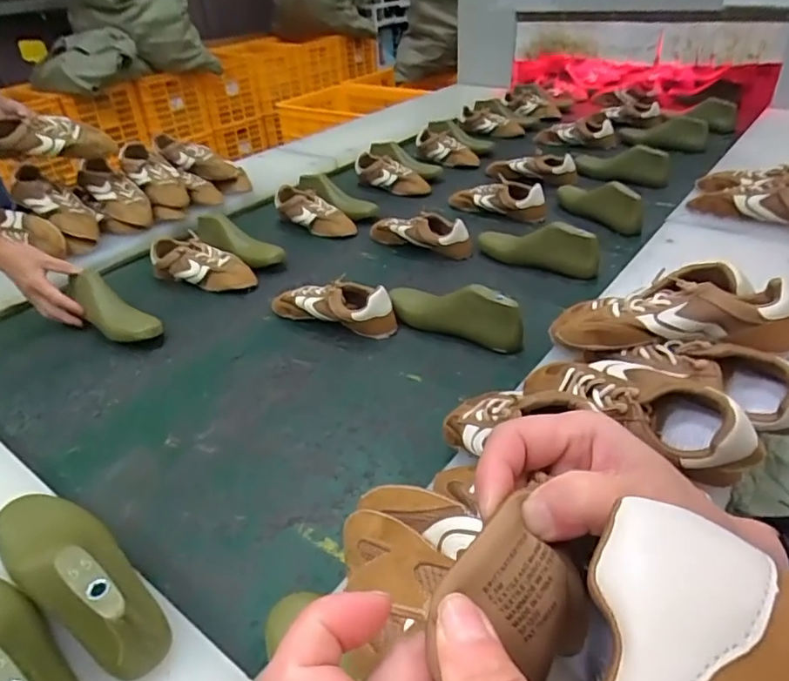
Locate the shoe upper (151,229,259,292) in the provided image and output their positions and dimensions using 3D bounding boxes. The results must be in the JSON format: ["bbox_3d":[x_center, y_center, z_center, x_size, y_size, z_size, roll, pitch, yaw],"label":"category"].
[{"bbox_3d":[-0.353,-0.140,1.046,0.212,0.068,0.076,10,38,20],"label":"shoe upper"}]

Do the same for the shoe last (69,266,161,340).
[{"bbox_3d":[-0.450,-0.048,0.910,0.190,0.083,0.078,25,46,36],"label":"shoe last"}]

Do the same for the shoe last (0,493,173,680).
[{"bbox_3d":[-0.271,0.180,0.470,0.225,0.077,0.072,21,43,32],"label":"shoe last"}]

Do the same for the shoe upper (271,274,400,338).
[{"bbox_3d":[-0.105,-0.049,0.898,0.226,0.080,0.072,7,38,18],"label":"shoe upper"}]

